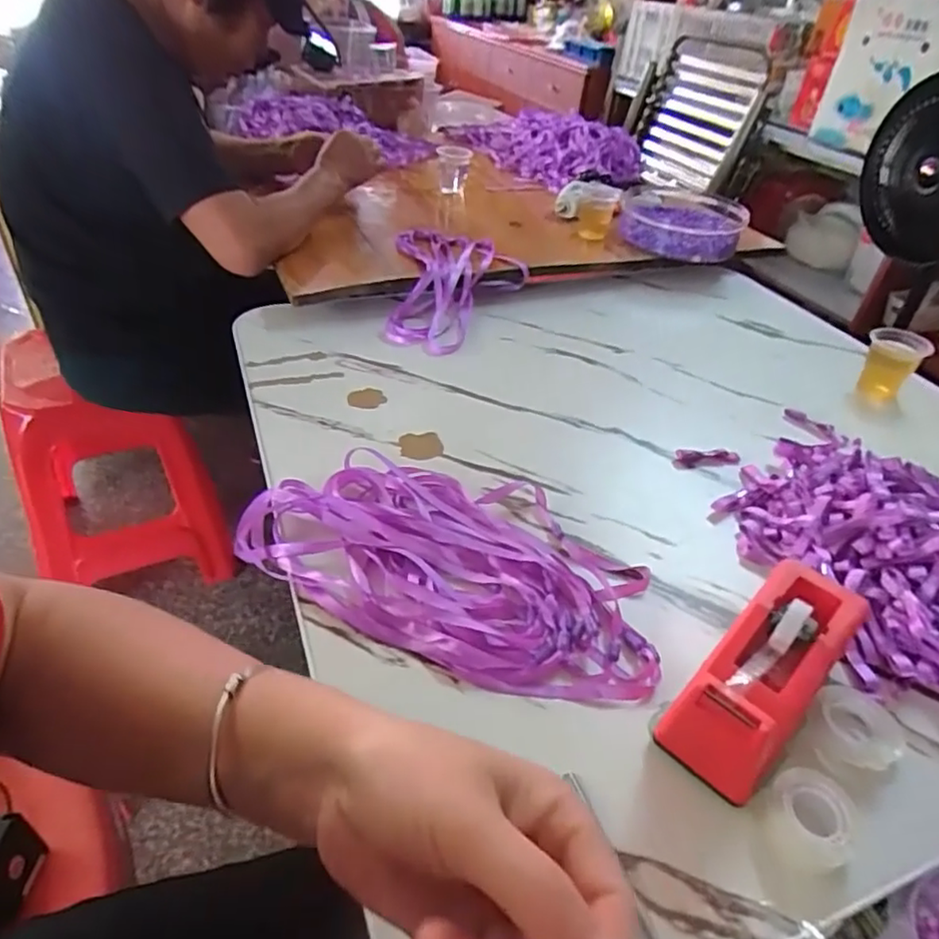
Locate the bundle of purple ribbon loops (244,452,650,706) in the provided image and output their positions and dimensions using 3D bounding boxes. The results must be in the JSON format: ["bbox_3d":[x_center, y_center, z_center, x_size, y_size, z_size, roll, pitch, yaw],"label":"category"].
[{"bbox_3d":[-0.025,0.071,0.490,0.316,0.025,0.195,10,39,5],"label":"bundle of purple ribbon loops"}]

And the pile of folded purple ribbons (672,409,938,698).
[{"bbox_3d":[0.374,0.041,0.544,0.291,0.055,0.349,-3,40,-11],"label":"pile of folded purple ribbons"}]

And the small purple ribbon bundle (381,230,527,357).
[{"bbox_3d":[-0.015,-0.244,0.848,0.182,0.050,0.263,5,39,-1],"label":"small purple ribbon bundle"}]

